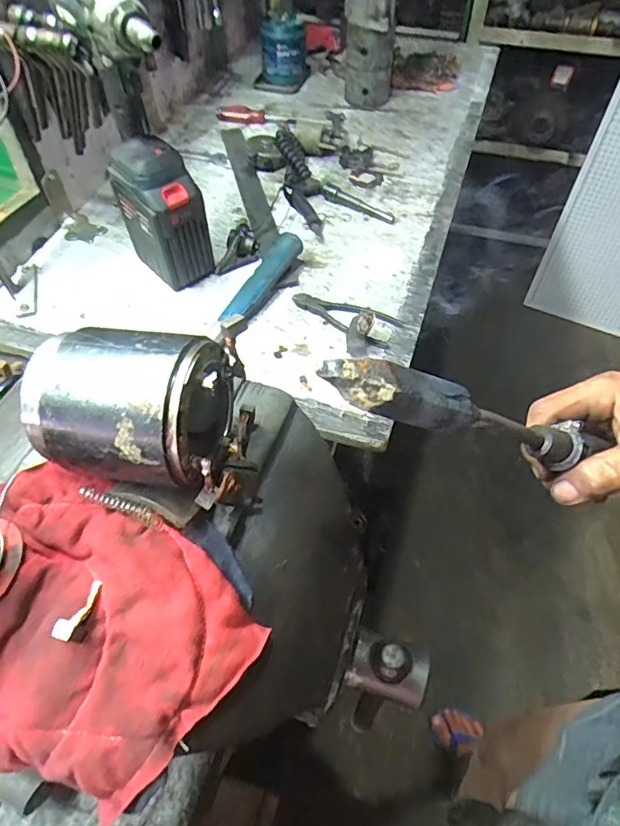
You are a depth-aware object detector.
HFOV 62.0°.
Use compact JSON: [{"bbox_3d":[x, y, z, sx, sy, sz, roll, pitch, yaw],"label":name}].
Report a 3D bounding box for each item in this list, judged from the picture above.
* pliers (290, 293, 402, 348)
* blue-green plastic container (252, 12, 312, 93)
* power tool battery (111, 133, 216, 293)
[{"bbox_3d":[0.046,-0.132,0.687,0.145,0.011,0.055,23,57,17],"label":"pliers"},{"bbox_3d":[-0.059,-0.719,1.036,0.108,0.101,0.087,3,54,3],"label":"blue-green plastic container"},{"bbox_3d":[-0.195,-0.261,0.678,0.112,0.176,0.073,36,62,24],"label":"power tool battery"}]

